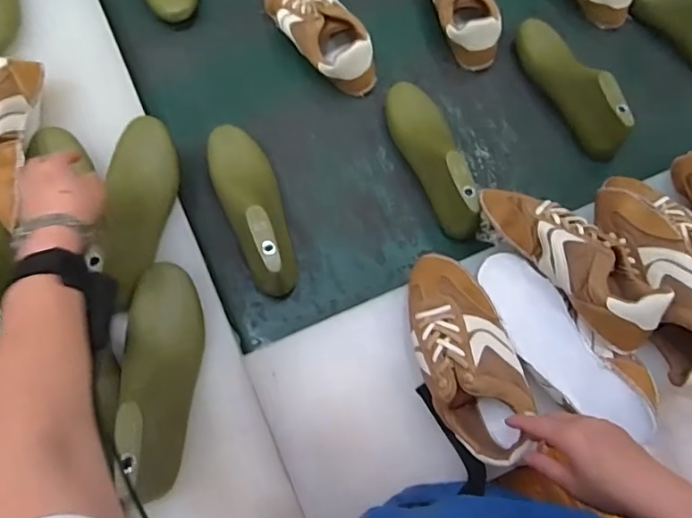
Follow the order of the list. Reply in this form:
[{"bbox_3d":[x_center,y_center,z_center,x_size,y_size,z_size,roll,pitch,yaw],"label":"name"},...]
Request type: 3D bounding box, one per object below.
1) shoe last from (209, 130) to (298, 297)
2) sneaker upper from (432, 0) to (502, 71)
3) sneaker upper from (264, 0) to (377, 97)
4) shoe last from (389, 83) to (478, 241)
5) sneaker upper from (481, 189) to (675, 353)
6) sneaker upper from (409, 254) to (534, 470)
[{"bbox_3d":[-0.122,-0.072,0.680,0.077,0.091,0.247,-18,73,-8],"label":"shoe last"},{"bbox_3d":[0.176,-0.404,0.820,0.098,0.085,0.206,-7,71,-5],"label":"sneaker upper"},{"bbox_3d":[-0.048,-0.358,0.787,0.087,0.072,0.249,-36,76,-13],"label":"sneaker upper"},{"bbox_3d":[0.121,-0.144,0.720,0.081,0.091,0.233,-10,72,-6],"label":"shoe last"},{"bbox_3d":[0.269,-0.015,0.598,0.107,0.062,0.240,-36,76,-13],"label":"sneaker upper"},{"bbox_3d":[0.133,0.104,0.582,0.102,0.076,0.229,-14,71,-7],"label":"sneaker upper"}]

